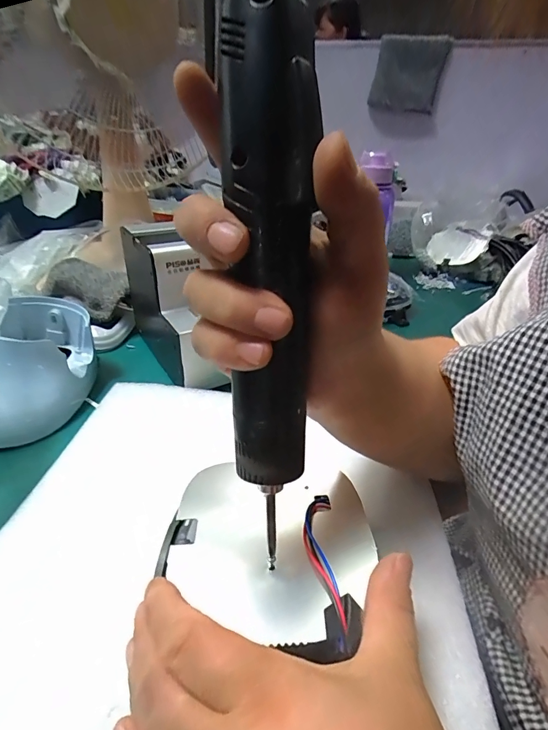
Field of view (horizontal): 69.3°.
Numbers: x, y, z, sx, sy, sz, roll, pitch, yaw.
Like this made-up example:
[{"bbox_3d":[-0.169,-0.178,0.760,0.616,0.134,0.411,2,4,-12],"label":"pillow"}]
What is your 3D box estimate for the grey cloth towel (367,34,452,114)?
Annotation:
[{"bbox_3d":[0.283,-0.610,0.835,0.141,0.155,0.027,10,8,-5],"label":"grey cloth towel"}]

